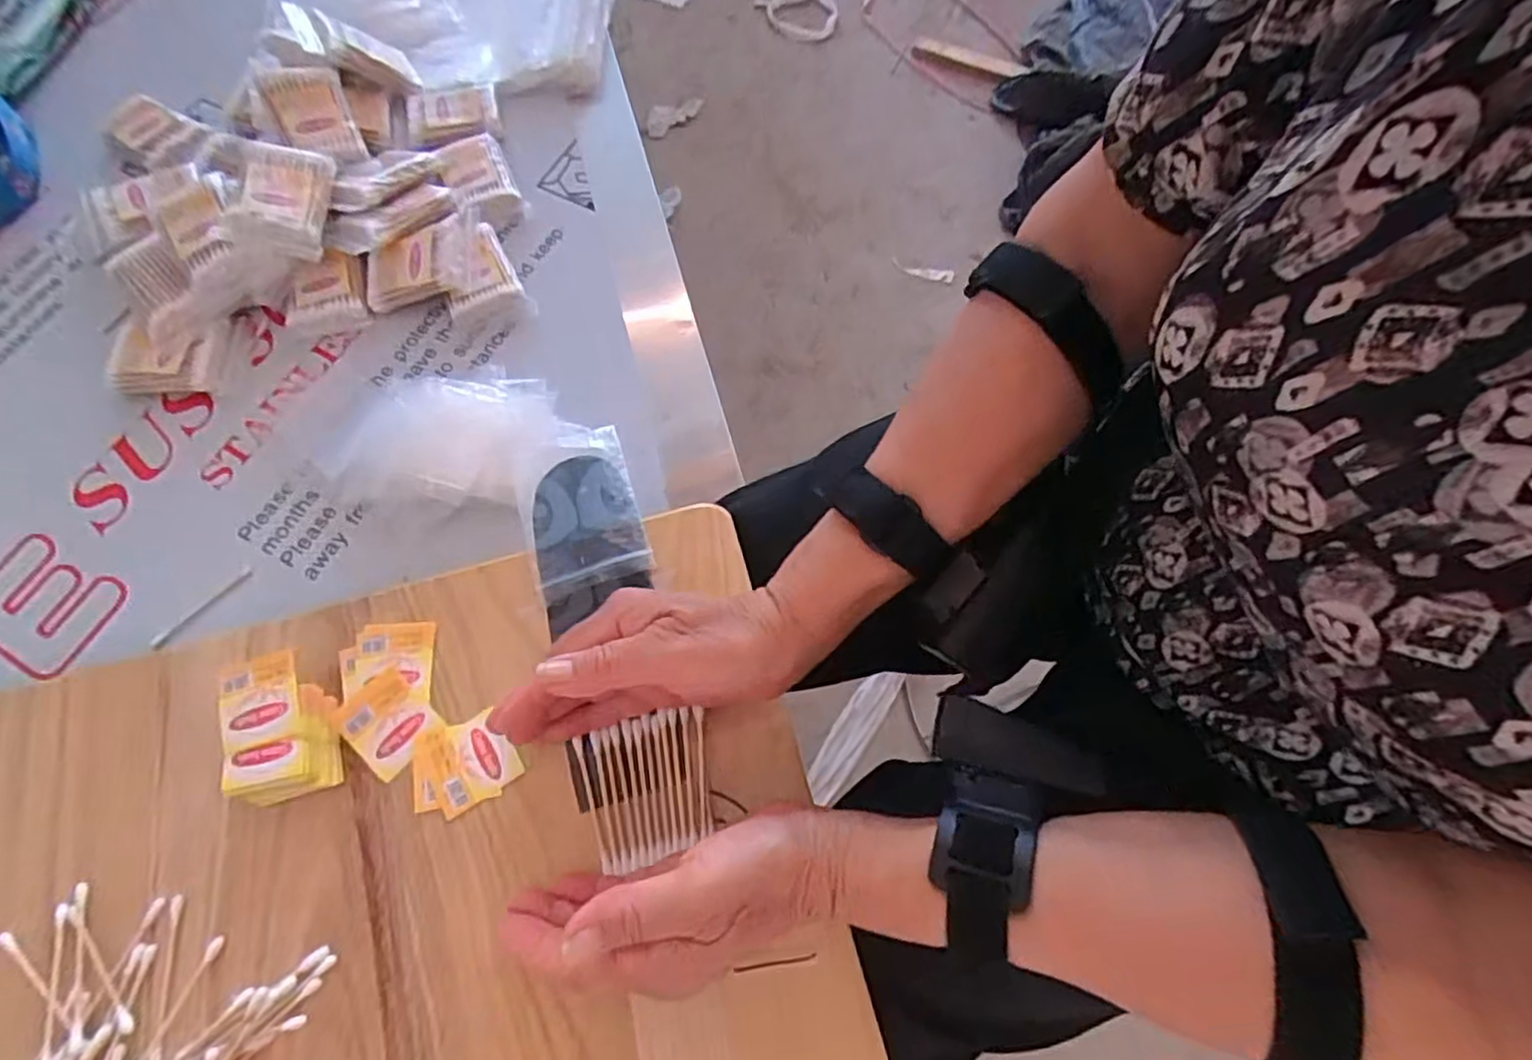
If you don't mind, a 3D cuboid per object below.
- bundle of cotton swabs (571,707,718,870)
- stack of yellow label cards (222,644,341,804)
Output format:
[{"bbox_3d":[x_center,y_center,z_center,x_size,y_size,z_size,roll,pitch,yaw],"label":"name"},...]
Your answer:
[{"bbox_3d":[-0.058,0.128,0.348,0.061,0.006,0.064,-16,67,-8],"label":"bundle of cotton swabs"},{"bbox_3d":[-0.247,0.099,0.354,0.045,0.026,0.071,-18,68,-9],"label":"stack of yellow label cards"}]

